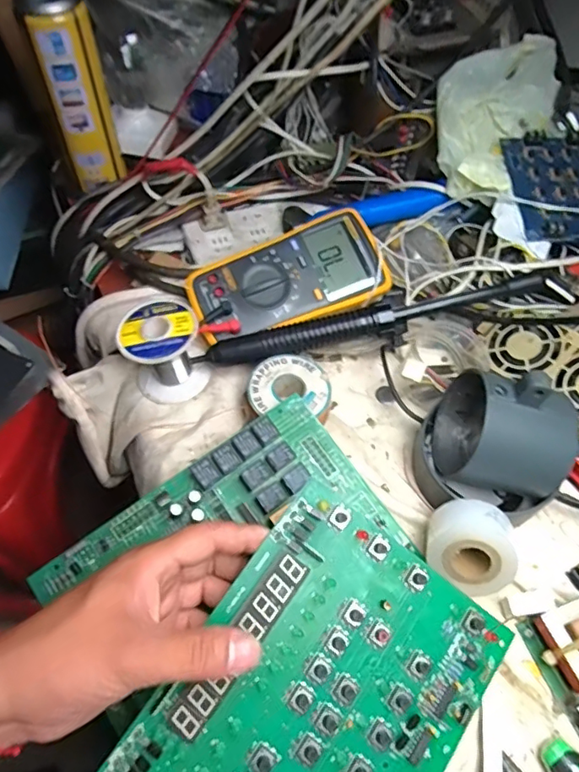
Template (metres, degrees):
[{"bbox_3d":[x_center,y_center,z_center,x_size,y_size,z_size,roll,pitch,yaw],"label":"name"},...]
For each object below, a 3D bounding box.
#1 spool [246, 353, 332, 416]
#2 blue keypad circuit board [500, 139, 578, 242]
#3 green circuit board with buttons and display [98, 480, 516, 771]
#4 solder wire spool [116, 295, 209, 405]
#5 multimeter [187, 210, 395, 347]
[{"bbox_3d":[0.000,0.000,0.448,0.067,0.016,0.057,2,58,0],"label":"spool"},{"bbox_3d":[0.270,-0.193,0.521,0.103,0.011,0.117,-2,69,-5],"label":"blue keypad circuit board"},{"bbox_3d":[0.015,0.189,0.297,0.164,0.010,0.215,38,73,1],"label":"green circuit board with buttons and display"},{"bbox_3d":[-0.106,-0.030,0.451,0.061,0.064,0.059,-18,60,-12],"label":"solder wire spool"},{"bbox_3d":[0.000,-0.096,0.488,0.175,0.041,0.091,-23,61,-15],"label":"multimeter"}]

